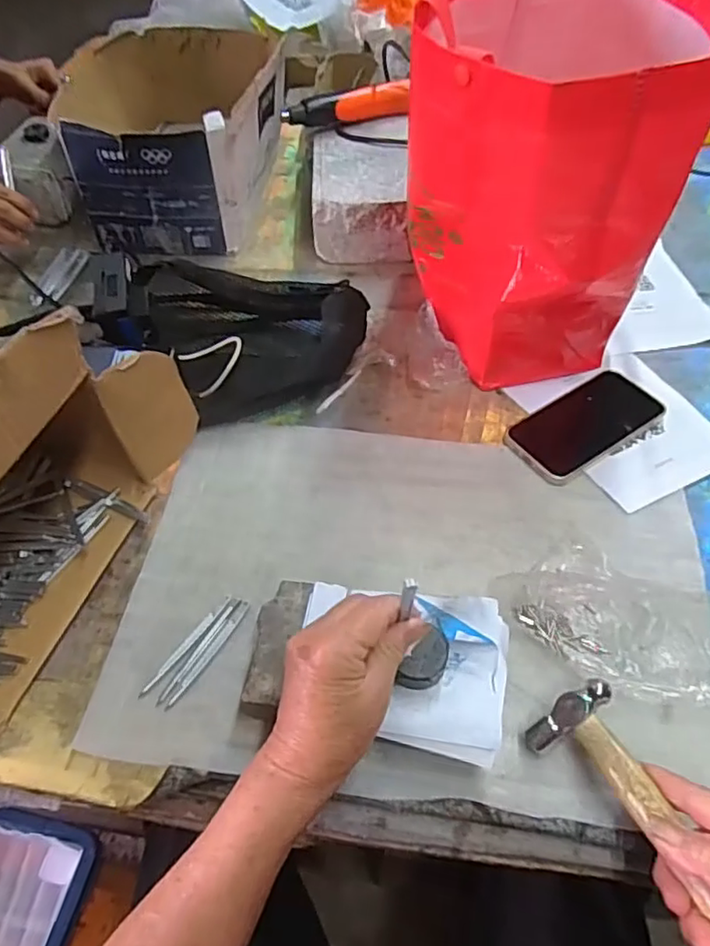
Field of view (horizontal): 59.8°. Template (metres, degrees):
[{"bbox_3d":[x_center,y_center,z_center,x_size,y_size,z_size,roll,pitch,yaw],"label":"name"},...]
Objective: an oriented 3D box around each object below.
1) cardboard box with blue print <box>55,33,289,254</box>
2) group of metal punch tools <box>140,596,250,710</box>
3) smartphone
[{"bbox_3d":[-0.205,-0.422,0.783,0.220,0.160,0.284,3,53,3],"label":"cardboard box with blue print"},{"bbox_3d":[-0.117,0.130,0.460,0.025,0.004,0.094,28,58,20],"label":"group of metal punch tools"},{"bbox_3d":[0.216,-0.046,0.582,0.154,0.011,0.076,-29,58,-20],"label":"smartphone"}]

